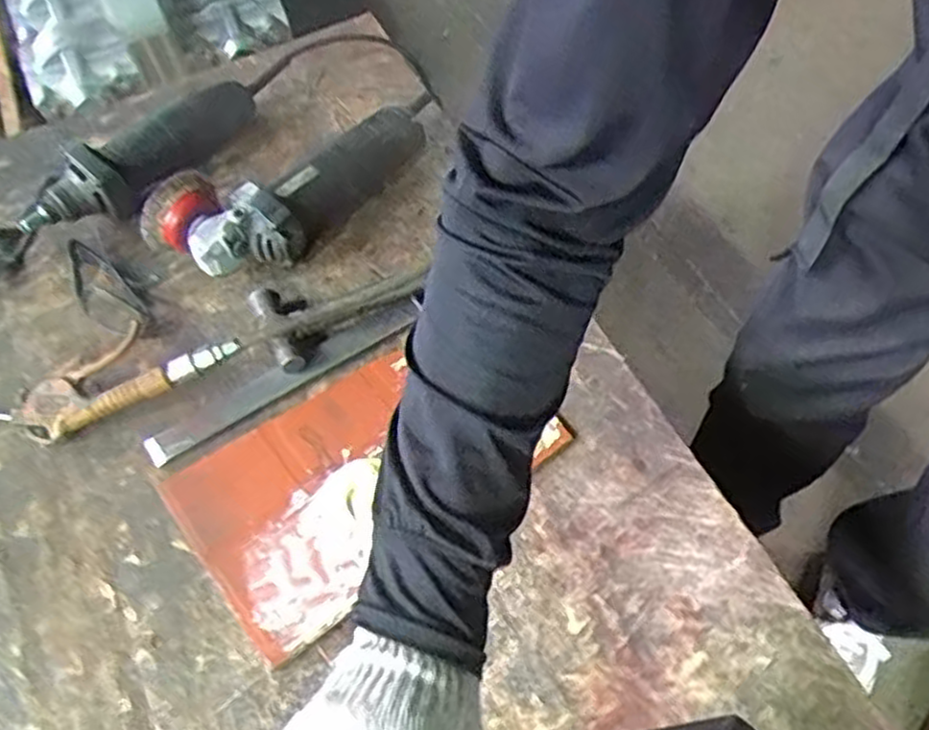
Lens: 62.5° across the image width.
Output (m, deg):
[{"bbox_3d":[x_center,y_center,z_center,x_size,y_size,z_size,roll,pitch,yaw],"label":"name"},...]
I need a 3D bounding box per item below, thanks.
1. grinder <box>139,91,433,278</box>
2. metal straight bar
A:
[{"bbox_3d":[-0.163,-0.202,0.777,0.126,0.089,0.312,33,65,20],"label":"grinder"},{"bbox_3d":[-0.161,0.013,0.677,0.255,0.011,0.026,-29,62,-15],"label":"metal straight bar"}]

